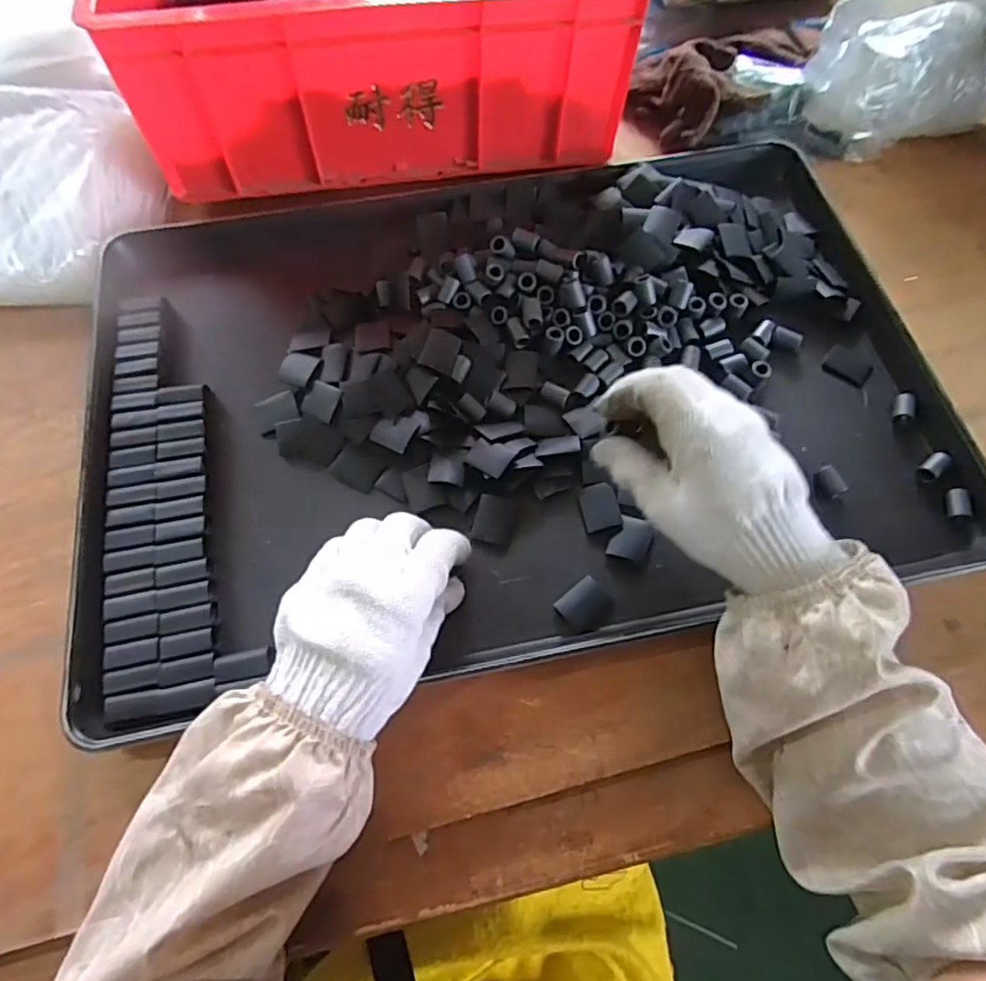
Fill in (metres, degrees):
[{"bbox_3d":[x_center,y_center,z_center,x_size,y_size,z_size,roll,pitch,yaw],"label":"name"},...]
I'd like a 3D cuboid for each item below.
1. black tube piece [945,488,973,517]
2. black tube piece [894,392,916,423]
[{"bbox_3d":[0.315,0.008,0.422,0.011,0.013,0.021,2,65,0],"label":"black tube piece"},{"bbox_3d":[0.301,-0.061,0.454,0.012,0.008,0.024,18,66,8],"label":"black tube piece"}]

